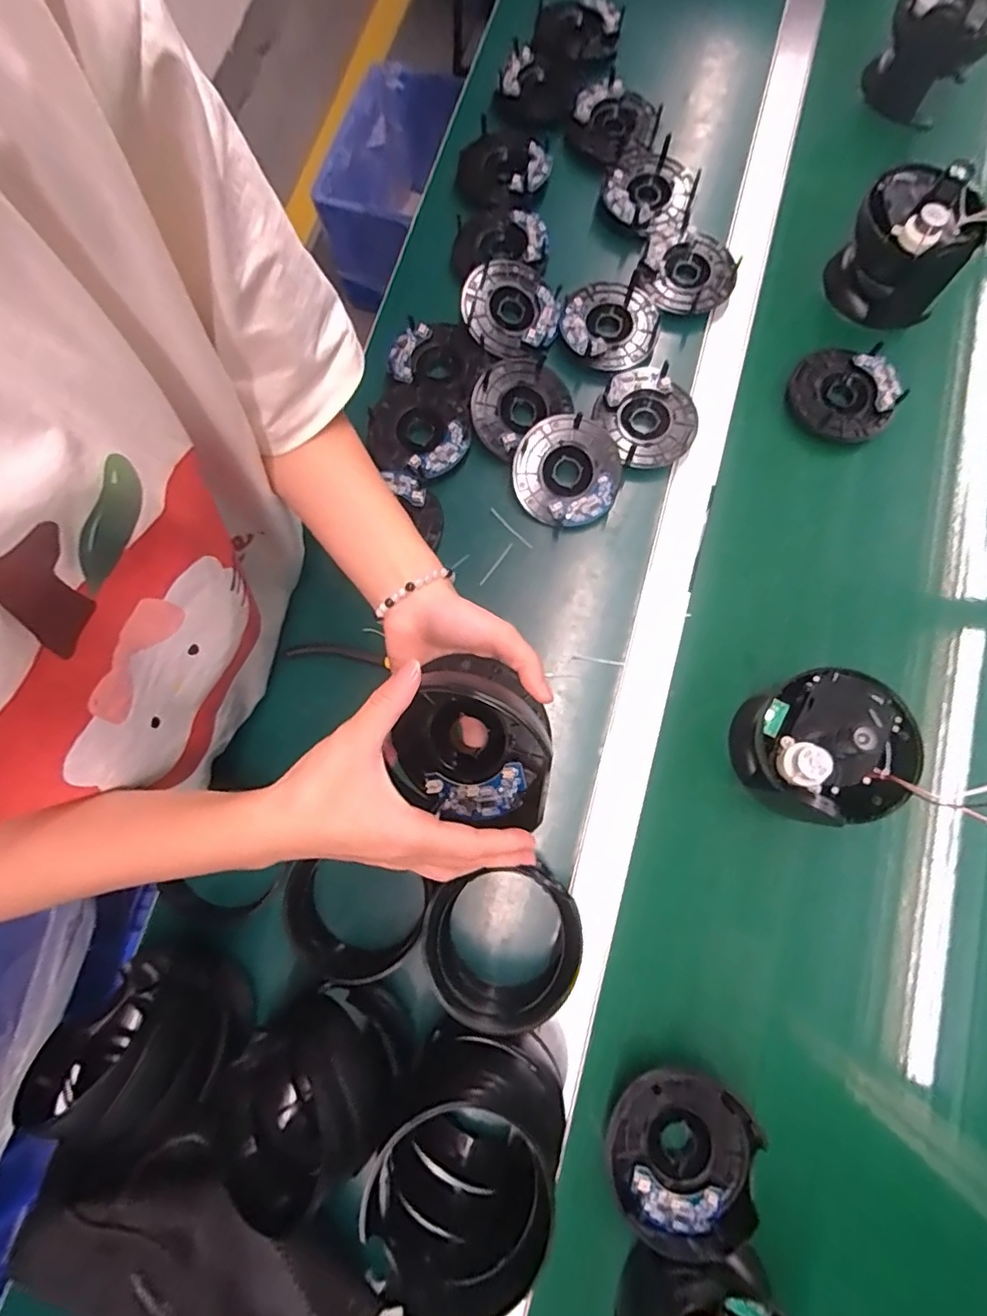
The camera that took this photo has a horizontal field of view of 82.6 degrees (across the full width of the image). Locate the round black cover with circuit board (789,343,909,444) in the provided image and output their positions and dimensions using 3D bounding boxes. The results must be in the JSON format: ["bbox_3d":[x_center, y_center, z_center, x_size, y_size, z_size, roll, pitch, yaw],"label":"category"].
[{"bbox_3d":[0.349,-0.264,0.557,0.094,0.022,0.097,0,84,-1],"label":"round black cover with circuit board"}]

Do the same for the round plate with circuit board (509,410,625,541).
[{"bbox_3d":[0.072,-0.181,0.547,0.105,0.020,0.105,0,92,4],"label":"round plate with circuit board"}]

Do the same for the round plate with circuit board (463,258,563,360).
[{"bbox_3d":[0.016,-0.364,0.585,0.092,0.023,0.102,-30,85,-3],"label":"round plate with circuit board"}]

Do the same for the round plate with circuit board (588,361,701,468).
[{"bbox_3d":[0.154,-0.239,0.560,0.092,0.023,0.098,0,84,-1],"label":"round plate with circuit board"}]

